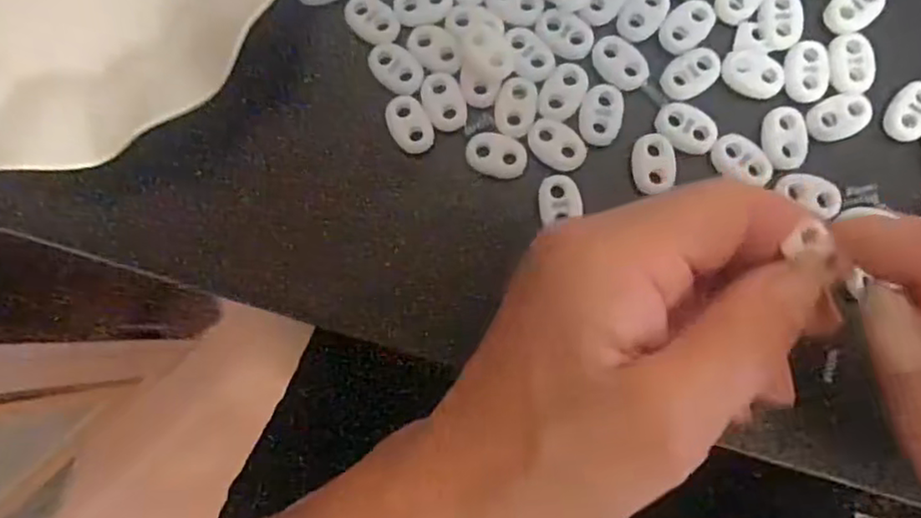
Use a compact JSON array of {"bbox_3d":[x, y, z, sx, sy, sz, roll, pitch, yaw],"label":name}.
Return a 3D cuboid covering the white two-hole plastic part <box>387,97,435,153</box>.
[{"bbox_3d":[-0.019,-0.050,0.241,0.014,0.004,0.023,-26,84,0],"label":"white two-hole plastic part"}]

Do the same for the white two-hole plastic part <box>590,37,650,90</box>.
[{"bbox_3d":[0.059,-0.073,0.242,0.023,0.004,0.015,42,87,6],"label":"white two-hole plastic part"}]

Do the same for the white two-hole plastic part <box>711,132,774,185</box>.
[{"bbox_3d":[0.101,-0.035,0.235,0.022,0.004,0.015,35,87,5],"label":"white two-hole plastic part"}]

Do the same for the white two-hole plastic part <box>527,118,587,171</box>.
[{"bbox_3d":[0.035,-0.042,0.240,0.023,0.004,0.016,36,87,6],"label":"white two-hole plastic part"}]

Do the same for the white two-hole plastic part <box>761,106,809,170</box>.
[{"bbox_3d":[0.117,-0.044,0.235,0.015,0.004,0.022,-5,84,2],"label":"white two-hole plastic part"}]

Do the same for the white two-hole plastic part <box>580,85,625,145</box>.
[{"bbox_3d":[0.052,-0.053,0.240,0.015,0.004,0.022,6,84,3],"label":"white two-hole plastic part"}]

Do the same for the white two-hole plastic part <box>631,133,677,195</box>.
[{"bbox_3d":[0.070,-0.035,0.238,0.015,0.004,0.020,-5,84,2],"label":"white two-hole plastic part"}]

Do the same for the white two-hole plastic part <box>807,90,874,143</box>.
[{"bbox_3d":[0.137,-0.051,0.234,0.022,0.004,0.016,-26,84,0],"label":"white two-hole plastic part"}]

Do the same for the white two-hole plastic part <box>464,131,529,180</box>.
[{"bbox_3d":[0.014,-0.039,0.241,0.022,0.004,0.015,14,85,4],"label":"white two-hole plastic part"}]

